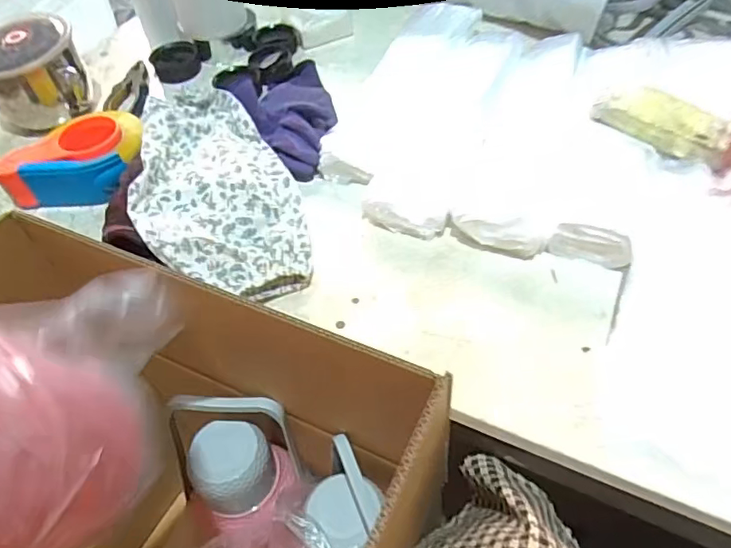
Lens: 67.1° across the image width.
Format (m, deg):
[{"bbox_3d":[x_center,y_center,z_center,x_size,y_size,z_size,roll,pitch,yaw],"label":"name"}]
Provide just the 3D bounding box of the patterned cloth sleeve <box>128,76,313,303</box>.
[{"bbox_3d":[-0.186,-0.111,0.646,0.174,0.057,0.366,-25,53,-13],"label":"patterned cloth sleeve"}]

